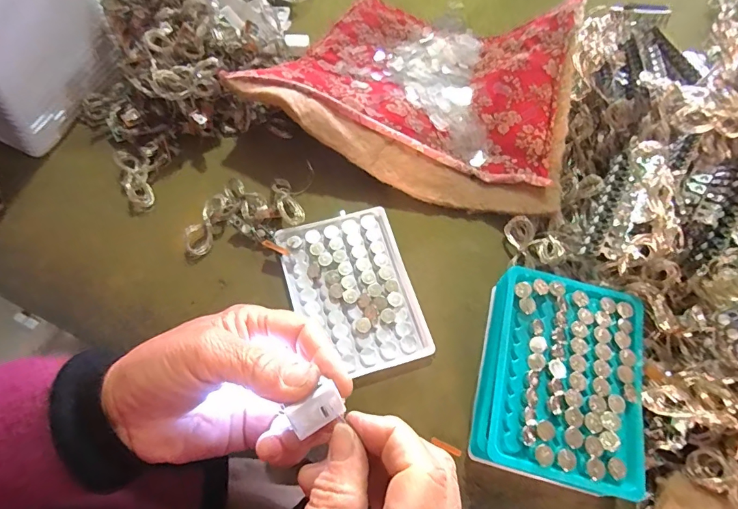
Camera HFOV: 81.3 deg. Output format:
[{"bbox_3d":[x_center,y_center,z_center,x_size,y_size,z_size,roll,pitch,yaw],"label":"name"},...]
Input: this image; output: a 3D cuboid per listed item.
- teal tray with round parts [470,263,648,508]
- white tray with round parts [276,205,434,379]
[{"bbox_3d":[0.130,0.084,0.298,0.105,0.044,0.131,14,67,2],"label":"teal tray with round parts"},{"bbox_3d":[-0.013,0.028,0.338,0.092,0.007,0.129,-15,69,-10],"label":"white tray with round parts"}]

